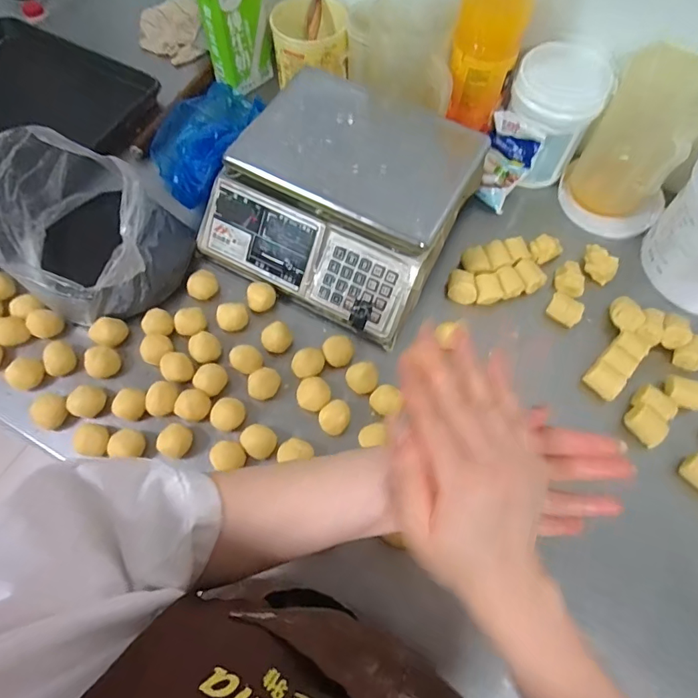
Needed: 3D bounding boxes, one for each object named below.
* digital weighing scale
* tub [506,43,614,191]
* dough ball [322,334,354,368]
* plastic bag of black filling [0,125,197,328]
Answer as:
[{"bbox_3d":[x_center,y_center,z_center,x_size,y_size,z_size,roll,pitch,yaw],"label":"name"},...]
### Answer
[{"bbox_3d":[-0.004,-0.228,0.697,0.329,0.108,0.326,28,68,11],"label":"digital weighing scale"},{"bbox_3d":[0.310,-0.355,0.734,0.115,0.174,0.117,0,66,-1],"label":"tub"},{"bbox_3d":[-0.014,0.003,0.657,0.041,0.029,0.037,-9,66,-5],"label":"dough ball"},{"bbox_3d":[-0.362,-0.163,0.652,0.254,0.174,0.241,-22,68,-11],"label":"plastic bag of black filling"}]

